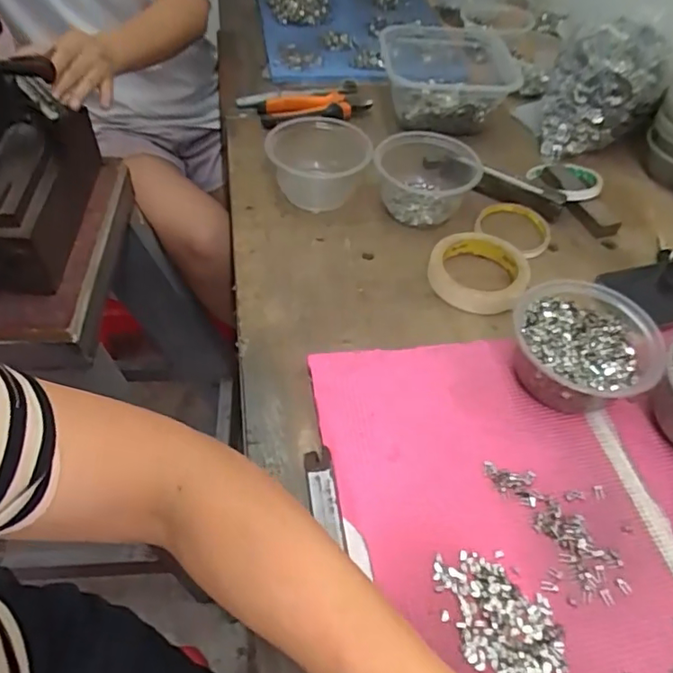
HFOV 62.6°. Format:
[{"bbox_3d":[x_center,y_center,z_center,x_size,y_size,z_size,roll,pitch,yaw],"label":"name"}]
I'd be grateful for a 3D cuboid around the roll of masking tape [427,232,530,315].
[{"bbox_3d":[0.146,-0.067,0.563,0.095,0.021,0.097,0,51,0],"label":"roll of masking tape"}]

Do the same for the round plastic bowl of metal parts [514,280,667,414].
[{"bbox_3d":[0.206,0.013,0.470,0.112,0.063,0.120,2,50,-3],"label":"round plastic bowl of metal parts"}]

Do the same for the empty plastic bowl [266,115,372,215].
[{"bbox_3d":[-0.024,-0.197,0.627,0.122,0.059,0.105,11,51,5],"label":"empty plastic bowl"}]

